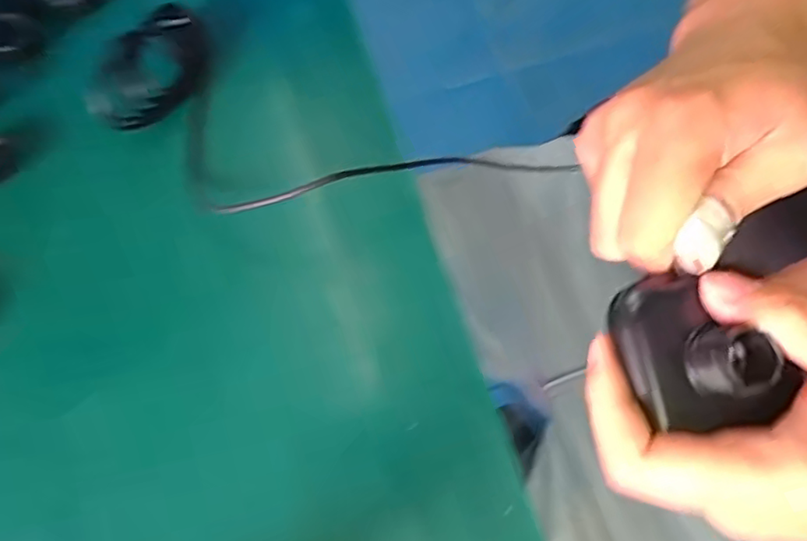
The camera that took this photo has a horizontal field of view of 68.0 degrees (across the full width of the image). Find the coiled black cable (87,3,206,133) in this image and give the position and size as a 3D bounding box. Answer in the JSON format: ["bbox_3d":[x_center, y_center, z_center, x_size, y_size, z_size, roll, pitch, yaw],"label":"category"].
[{"bbox_3d":[-0.128,-0.110,0.311,0.033,0.028,0.082,14,70,5],"label":"coiled black cable"}]

